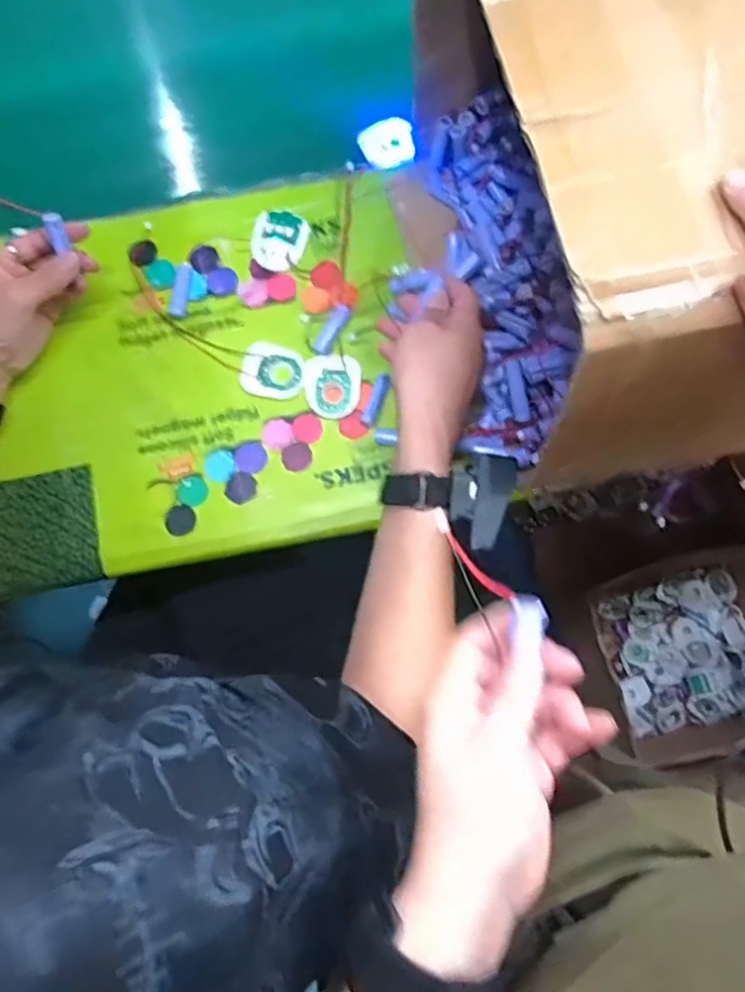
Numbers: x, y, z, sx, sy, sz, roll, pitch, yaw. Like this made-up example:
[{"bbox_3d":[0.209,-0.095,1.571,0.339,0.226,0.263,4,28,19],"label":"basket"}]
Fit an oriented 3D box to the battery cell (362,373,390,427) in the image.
[{"bbox_3d":[0.003,-0.087,0.616,0.014,0.012,0.050,19,79,5],"label":"battery cell"}]

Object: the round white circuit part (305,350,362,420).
[{"bbox_3d":[-0.037,-0.103,0.621,0.050,0.006,0.061,1,78,2],"label":"round white circuit part"}]

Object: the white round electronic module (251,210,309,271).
[{"bbox_3d":[-0.089,-0.247,0.644,0.049,0.015,0.060,16,79,5],"label":"white round electronic module"}]

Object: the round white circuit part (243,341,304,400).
[{"bbox_3d":[-0.093,-0.116,0.624,0.057,0.007,0.052,10,79,4],"label":"round white circuit part"}]

